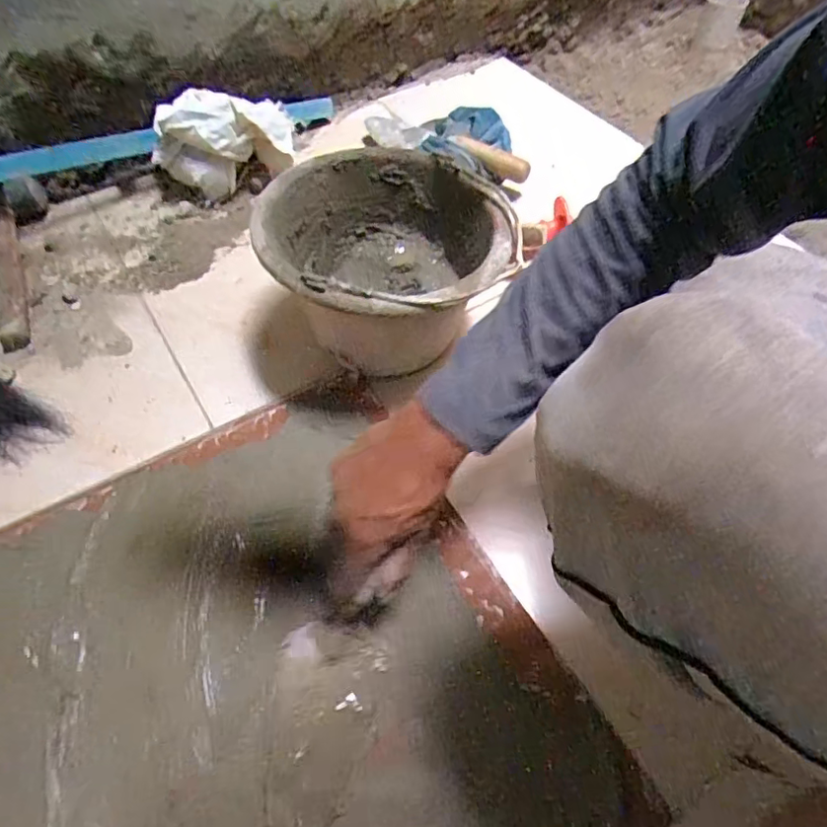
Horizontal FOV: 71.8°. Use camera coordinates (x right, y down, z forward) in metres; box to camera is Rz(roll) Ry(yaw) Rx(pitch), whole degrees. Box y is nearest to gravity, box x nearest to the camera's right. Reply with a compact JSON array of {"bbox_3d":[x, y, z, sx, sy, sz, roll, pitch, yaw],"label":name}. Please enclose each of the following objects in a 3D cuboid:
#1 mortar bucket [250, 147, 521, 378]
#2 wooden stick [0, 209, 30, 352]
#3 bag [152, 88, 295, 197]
[{"bbox_3d":[-0.027,-0.144,0.609,0.230,0.166,0.237,-1,56,1],"label":"mortar bucket"},{"bbox_3d":[-0.512,-0.178,0.723,0.032,0.039,0.248,-21,58,-12],"label":"wooden stick"},{"bbox_3d":[-0.256,-0.381,0.797,0.201,0.119,0.093,-26,59,-15],"label":"bag"}]

